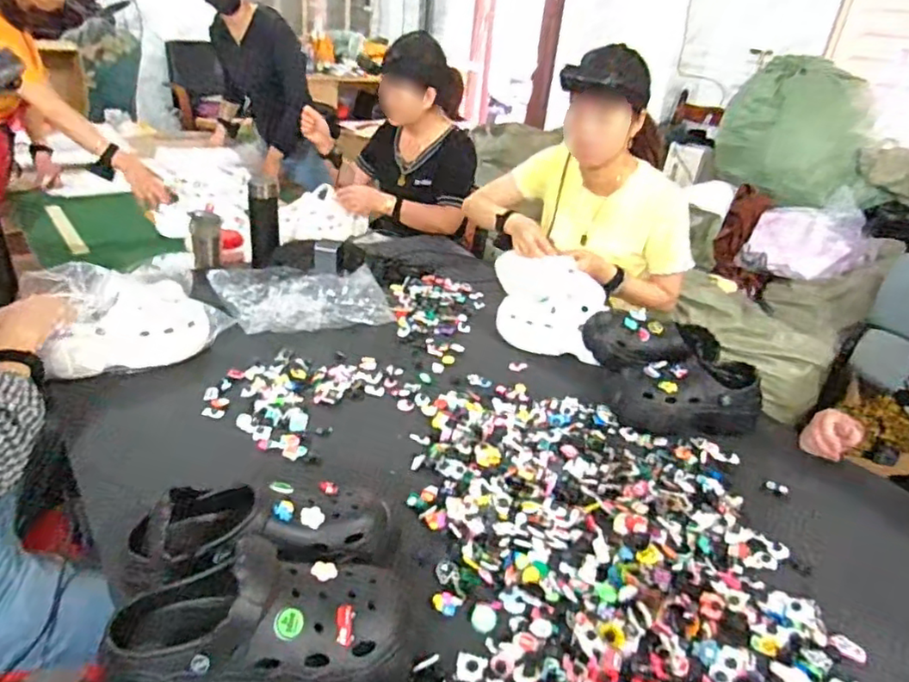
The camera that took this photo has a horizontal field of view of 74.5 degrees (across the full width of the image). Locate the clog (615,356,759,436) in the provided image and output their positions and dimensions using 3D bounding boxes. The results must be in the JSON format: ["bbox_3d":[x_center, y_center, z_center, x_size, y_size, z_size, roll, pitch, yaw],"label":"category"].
[{"bbox_3d":[0.378,0.088,0.979,0.244,0.093,0.103,1,29,-10],"label":"clog"}]

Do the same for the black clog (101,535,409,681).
[{"bbox_3d":[-0.172,0.257,0.539,0.262,0.120,0.108,0,29,-11],"label":"black clog"}]

